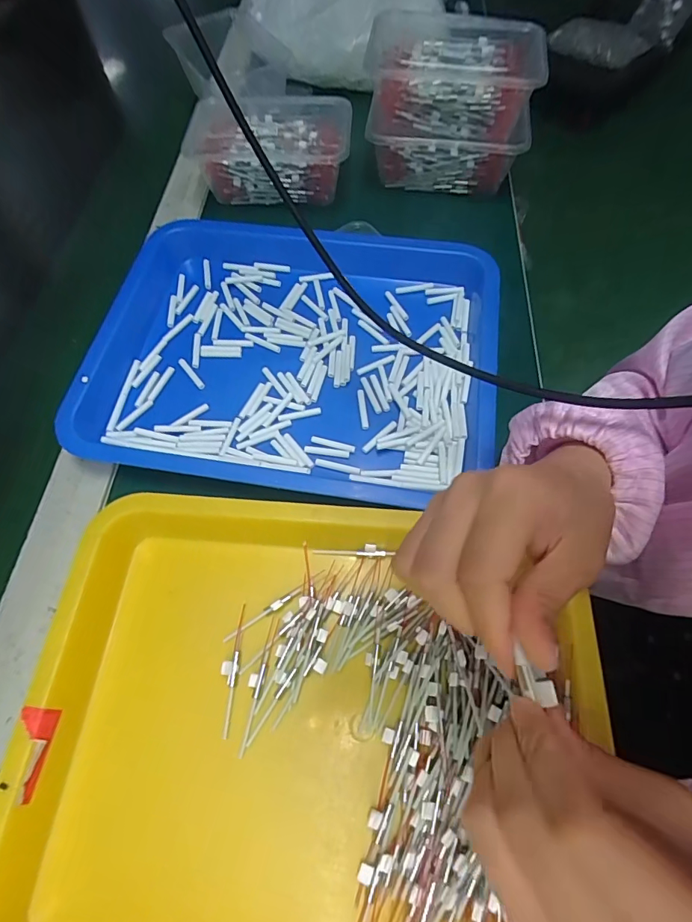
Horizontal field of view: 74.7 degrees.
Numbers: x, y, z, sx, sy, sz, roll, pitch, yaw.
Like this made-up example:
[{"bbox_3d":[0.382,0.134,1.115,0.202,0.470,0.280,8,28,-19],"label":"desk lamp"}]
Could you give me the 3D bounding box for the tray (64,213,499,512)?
[{"bbox_3d":[-0.047,-0.098,0.390,0.337,0.032,0.258,7,64,7],"label":"tray"}]

